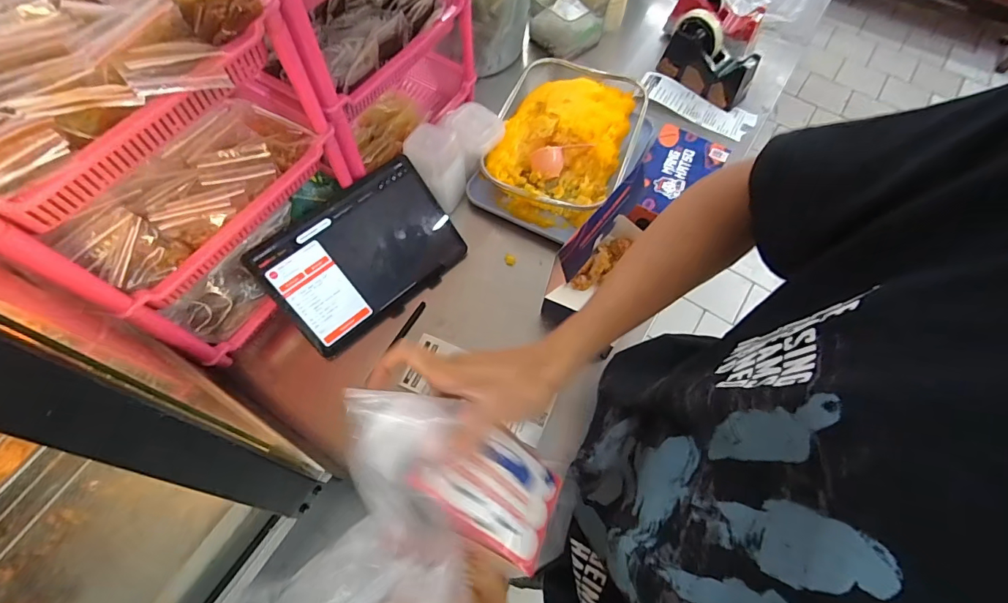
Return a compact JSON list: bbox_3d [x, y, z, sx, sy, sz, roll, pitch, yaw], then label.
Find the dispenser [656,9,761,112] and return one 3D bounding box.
[{"bbox_3d":[0.369,-0.430,0.809,0.077,0.098,0.160,-38,71,-17],"label":"dispenser"}]

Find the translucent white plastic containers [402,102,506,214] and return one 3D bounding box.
[{"bbox_3d":[-0.072,-0.227,0.689,0.082,0.094,0.163,32,68,13],"label":"translucent white plastic containers"}]

